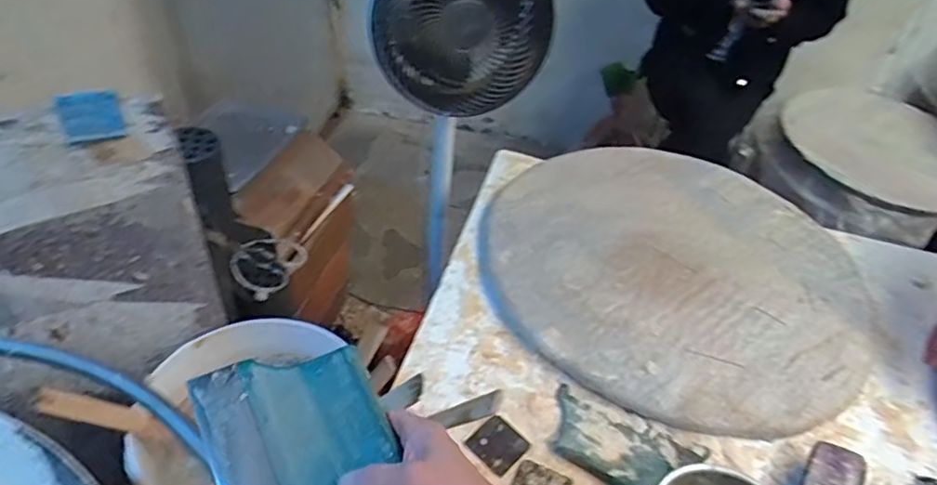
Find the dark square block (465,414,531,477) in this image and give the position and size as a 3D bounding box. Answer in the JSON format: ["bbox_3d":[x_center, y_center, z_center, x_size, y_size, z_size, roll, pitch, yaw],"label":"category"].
[{"bbox_3d":[0.037,0.246,0.737,0.060,0.007,0.059,-31,54,-34],"label":"dark square block"}]

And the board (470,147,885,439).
[{"bbox_3d":[0.333,0.030,0.982,0.567,0.025,0.587,3,42,-3],"label":"board"}]

